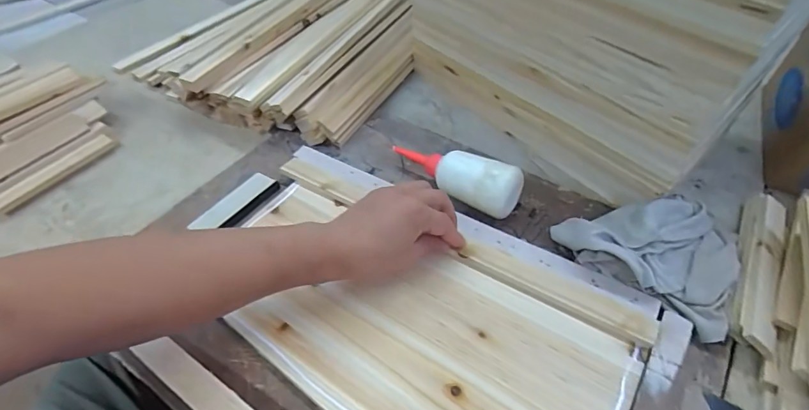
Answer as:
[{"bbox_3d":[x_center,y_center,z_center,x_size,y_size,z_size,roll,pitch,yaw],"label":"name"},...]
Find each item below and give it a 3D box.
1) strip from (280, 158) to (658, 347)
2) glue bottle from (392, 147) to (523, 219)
[{"bbox_3d":[0.041,0.036,0.474,0.444,0.012,0.034,24,53,20],"label":"strip"},{"bbox_3d":[0.055,-0.039,0.520,0.174,0.061,0.053,29,57,25],"label":"glue bottle"}]

